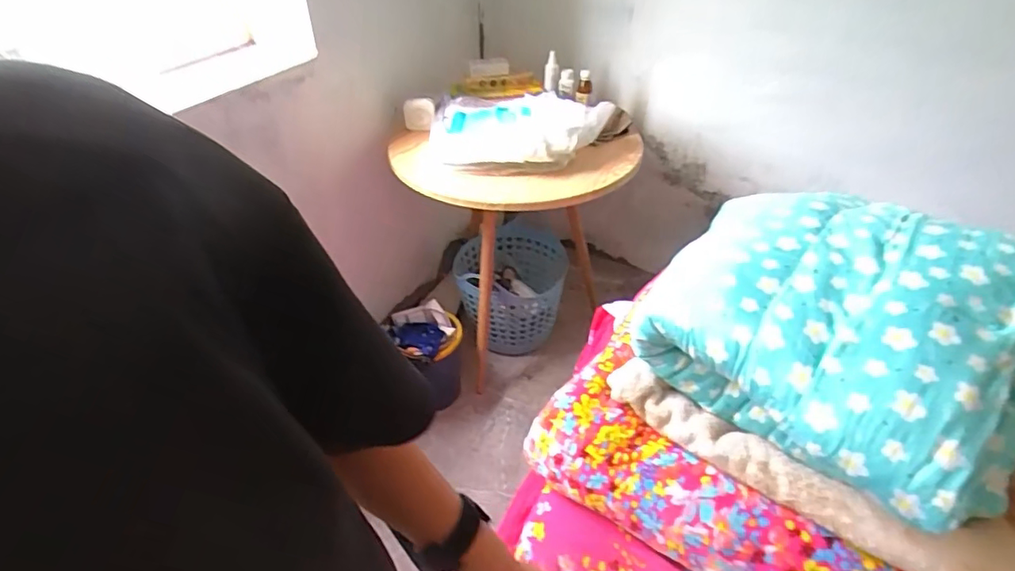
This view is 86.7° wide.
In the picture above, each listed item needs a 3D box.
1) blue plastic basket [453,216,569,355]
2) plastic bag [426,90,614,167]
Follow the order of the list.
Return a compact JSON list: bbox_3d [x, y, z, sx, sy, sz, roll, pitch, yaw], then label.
[{"bbox_3d":[0.009,0.003,1.814,0.366,0.300,0.345,2,40,3],"label":"blue plastic basket"},{"bbox_3d":[0.025,-0.386,1.338,0.439,0.115,0.262,9,41,11],"label":"plastic bag"}]

